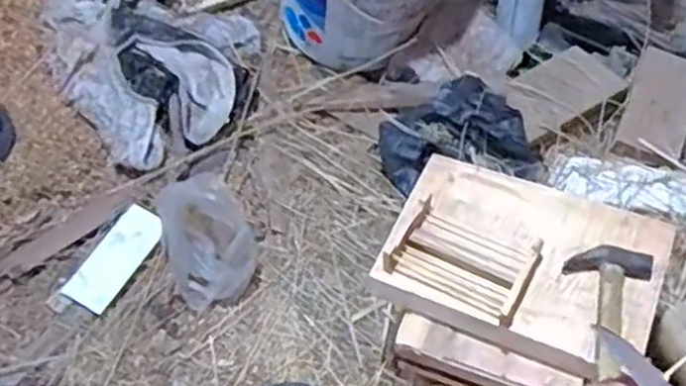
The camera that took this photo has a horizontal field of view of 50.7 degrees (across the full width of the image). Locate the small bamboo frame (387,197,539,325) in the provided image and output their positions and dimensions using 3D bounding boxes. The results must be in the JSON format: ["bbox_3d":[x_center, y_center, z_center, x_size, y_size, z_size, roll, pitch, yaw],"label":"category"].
[{"bbox_3d":[0.135,0.072,0.809,0.154,0.029,0.101,25,56,20],"label":"small bamboo frame"}]

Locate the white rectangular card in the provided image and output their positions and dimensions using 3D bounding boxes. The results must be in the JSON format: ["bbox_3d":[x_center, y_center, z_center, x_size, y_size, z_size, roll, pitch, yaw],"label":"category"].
[{"bbox_3d":[-0.323,0.093,1.034,0.072,0.007,0.160,28,64,11],"label":"white rectangular card"}]

